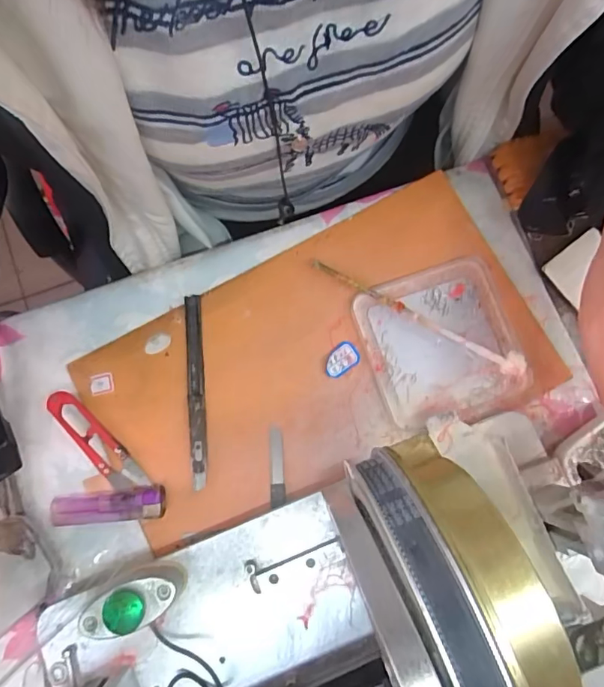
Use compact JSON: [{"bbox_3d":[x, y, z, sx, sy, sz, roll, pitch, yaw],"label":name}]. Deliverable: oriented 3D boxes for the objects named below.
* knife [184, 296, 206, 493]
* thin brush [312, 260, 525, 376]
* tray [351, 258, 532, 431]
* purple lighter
[{"bbox_3d":[-0.077,0.032,0.342,0.013,0.009,0.137,-5,80,-2],"label":"knife"},{"bbox_3d":[0.085,-0.022,0.349,0.167,0.014,0.014,29,81,4],"label":"thin brush"},{"bbox_3d":[0.102,0.000,0.349,0.107,0.011,0.111,-17,80,-4],"label":"tray"},{"bbox_3d":[-0.132,0.111,0.322,0.081,0.016,0.020,-7,80,-2],"label":"purple lighter"}]

